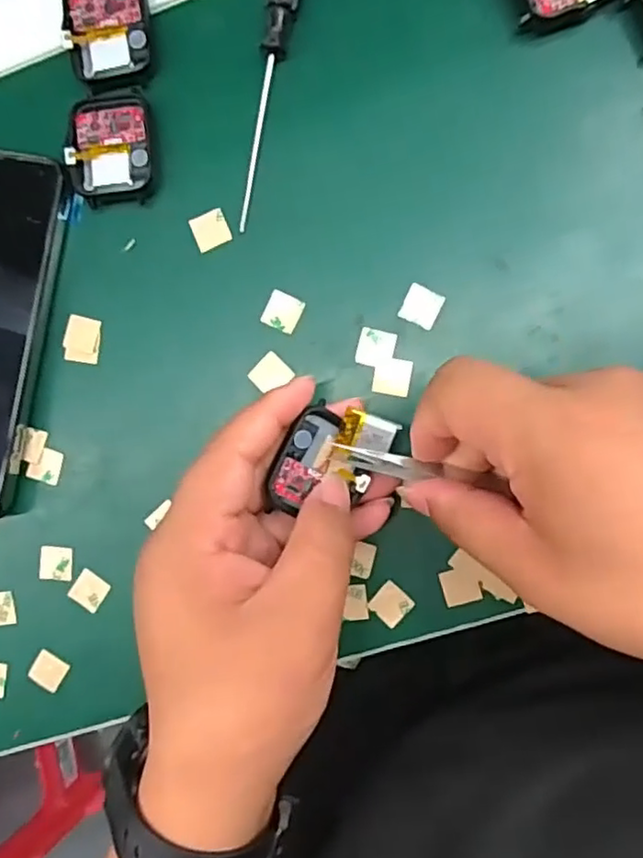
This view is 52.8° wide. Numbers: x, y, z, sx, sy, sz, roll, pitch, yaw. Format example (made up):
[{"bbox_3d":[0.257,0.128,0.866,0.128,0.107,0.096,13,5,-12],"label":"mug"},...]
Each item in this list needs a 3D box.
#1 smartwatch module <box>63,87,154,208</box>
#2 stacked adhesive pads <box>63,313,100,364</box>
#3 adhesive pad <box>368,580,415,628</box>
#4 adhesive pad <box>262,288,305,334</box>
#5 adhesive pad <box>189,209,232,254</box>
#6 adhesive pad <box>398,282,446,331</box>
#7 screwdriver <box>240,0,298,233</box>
[{"bbox_3d":[-0.092,-0.124,0.284,0.036,0.007,0.047,-4,93,7],"label":"smartwatch module"},{"bbox_3d":[-0.109,-0.040,0.292,0.016,0.004,0.020,9,94,6],"label":"stacked adhesive pads"},{"bbox_3d":[0.030,0.076,0.280,0.015,0.004,0.015,40,97,3],"label":"adhesive pad"},{"bbox_3d":[-0.017,-0.051,0.282,0.016,0.004,0.015,25,96,5],"label":"adhesive pad"},{"bbox_3d":[-0.049,-0.088,0.286,0.015,0.004,0.016,-23,90,7],"label":"adhesive pad"},{"bbox_3d":[0.042,-0.052,0.276,0.016,0.004,0.015,27,96,5],"label":"adhesive pad"},{"bbox_3d":[-0.021,-0.153,0.275,0.011,0.010,0.130,11,94,6],"label":"screwdriver"}]

